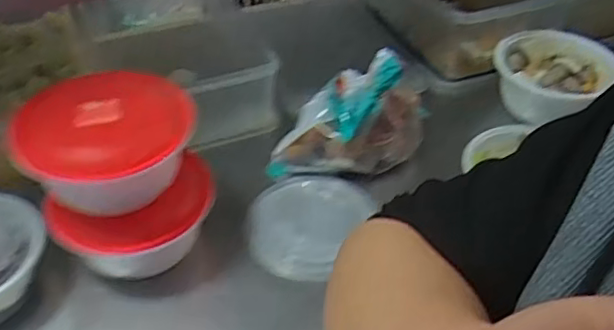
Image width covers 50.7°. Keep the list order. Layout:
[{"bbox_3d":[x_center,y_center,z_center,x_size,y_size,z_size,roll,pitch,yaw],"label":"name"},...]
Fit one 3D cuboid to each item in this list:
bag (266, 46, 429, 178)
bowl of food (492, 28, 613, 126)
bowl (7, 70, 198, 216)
[{"bbox_3d":[0.056,-0.070,0.846,0.201,0.171,0.099,1,42,-1],"label":"bag"},{"bbox_3d":[0.364,-0.135,0.957,0.170,0.064,0.141,-23,47,-25],"label":"bowl of food"},{"bbox_3d":[-0.210,-0.023,0.688,0.179,0.090,0.181,1,42,-1],"label":"bowl"}]

